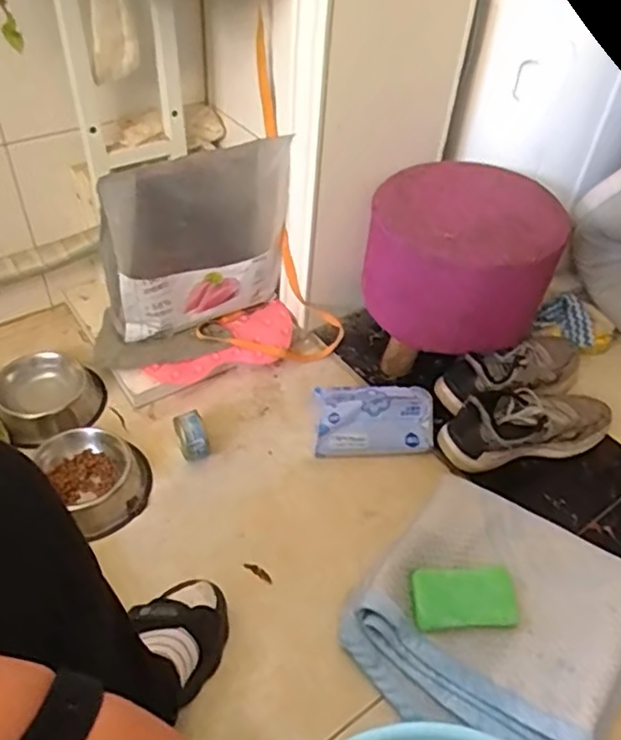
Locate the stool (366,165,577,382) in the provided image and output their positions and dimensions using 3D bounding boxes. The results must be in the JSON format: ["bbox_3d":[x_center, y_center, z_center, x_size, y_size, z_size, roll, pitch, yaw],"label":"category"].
[{"bbox_3d":[0.229,-0.146,0.994,0.255,0.291,0.237,24,48,18],"label":"stool"}]

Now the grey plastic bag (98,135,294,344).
[{"bbox_3d":[-0.165,-0.189,0.962,0.279,0.298,0.055,-20,50,-25],"label":"grey plastic bag"}]

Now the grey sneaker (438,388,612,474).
[{"bbox_3d":[0.318,0.079,0.935,0.258,0.102,0.099,-14,48,-18],"label":"grey sneaker"}]

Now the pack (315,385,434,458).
[{"bbox_3d":[0.094,0.075,0.938,0.169,0.086,0.086,2,45,-2],"label":"pack"}]

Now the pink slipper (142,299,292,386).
[{"bbox_3d":[-0.138,-0.031,1.051,0.260,0.059,0.104,-28,53,-28],"label":"pink slipper"}]

